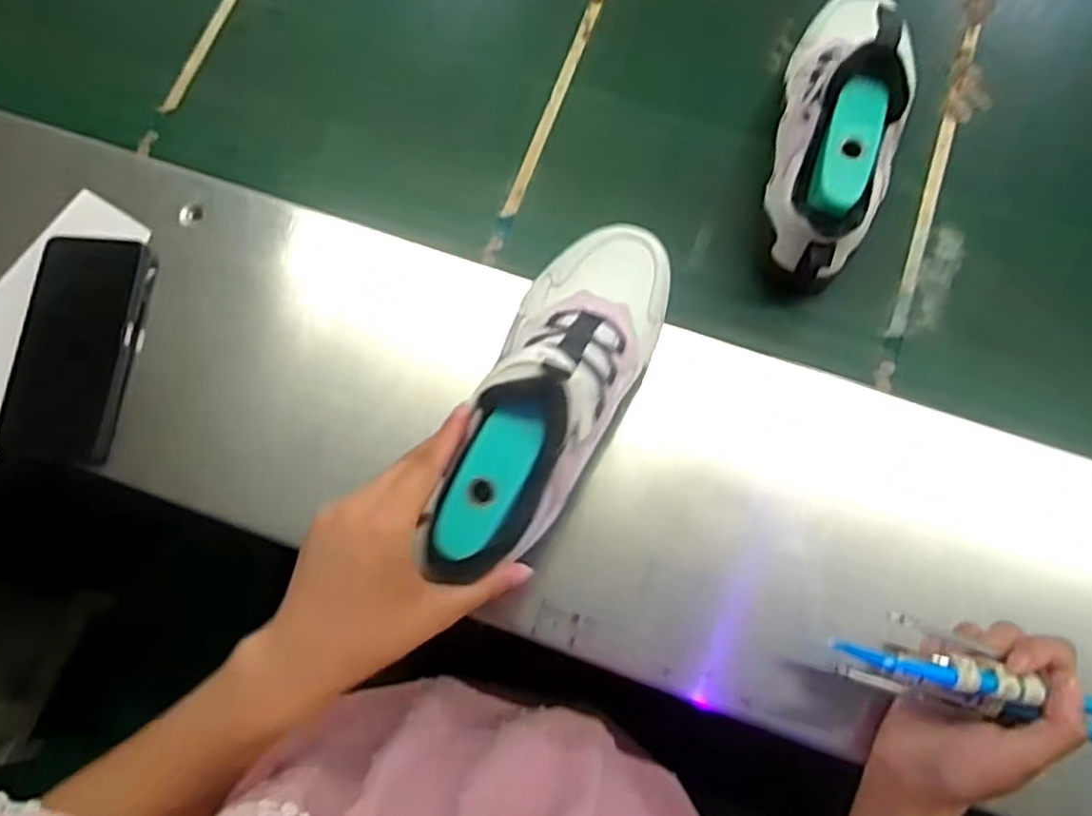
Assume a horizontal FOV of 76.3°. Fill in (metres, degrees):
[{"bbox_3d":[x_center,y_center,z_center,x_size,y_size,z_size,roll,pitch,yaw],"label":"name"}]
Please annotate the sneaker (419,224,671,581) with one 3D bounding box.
[{"bbox_3d":[0.007,-0.016,0.409,0.089,0.108,0.242,23,54,8],"label":"sneaker"}]

